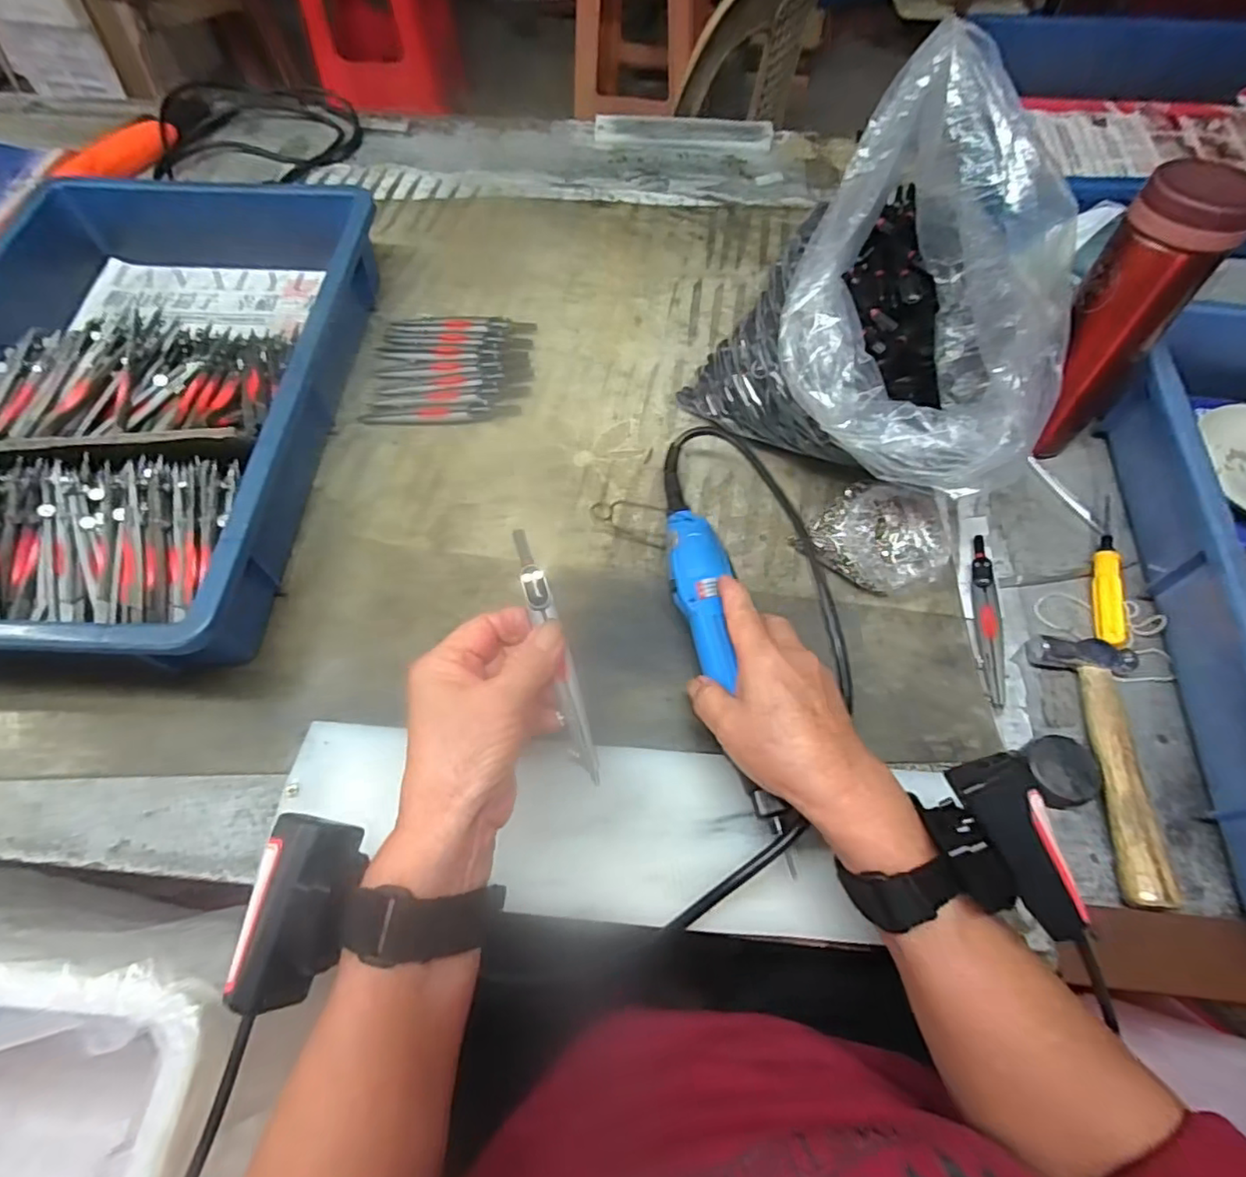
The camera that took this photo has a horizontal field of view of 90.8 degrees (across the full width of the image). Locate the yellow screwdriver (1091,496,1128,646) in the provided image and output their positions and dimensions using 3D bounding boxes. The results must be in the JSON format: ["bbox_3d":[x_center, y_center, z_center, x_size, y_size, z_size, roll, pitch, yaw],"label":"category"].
[{"bbox_3d":[0.338,-0.015,0.428,0.015,0.017,0.120,13,64,7],"label":"yellow screwdriver"}]

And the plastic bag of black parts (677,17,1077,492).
[{"bbox_3d":[0.147,-0.156,0.384,0.136,0.239,0.192,-19,65,-9],"label":"plastic bag of black parts"}]

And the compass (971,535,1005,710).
[{"bbox_3d":[0.250,0.019,0.422,0.015,0.007,0.125,8,64,4],"label":"compass"}]

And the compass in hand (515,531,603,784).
[{"bbox_3d":[-0.034,0.032,0.311,0.014,0.008,0.131,-17,81,-8],"label":"compass in hand"}]

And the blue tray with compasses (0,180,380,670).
[{"bbox_3d":[-0.364,-0.147,0.465,0.284,0.087,0.429,3,63,2],"label":"blue tray with compasses"}]

